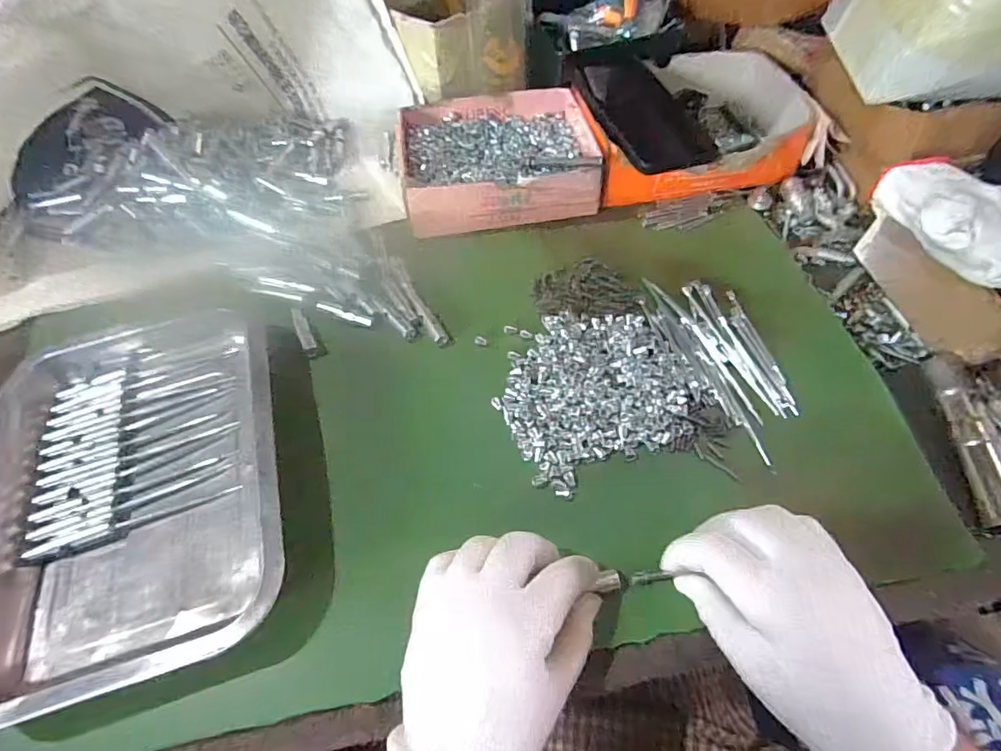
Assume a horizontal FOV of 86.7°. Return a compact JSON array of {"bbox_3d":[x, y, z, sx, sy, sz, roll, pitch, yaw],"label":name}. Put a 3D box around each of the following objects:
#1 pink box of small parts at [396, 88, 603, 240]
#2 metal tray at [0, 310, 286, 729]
[{"bbox_3d":[-0.004,-0.208,0.502,0.178,0.048,0.150,-10,58,-3],"label":"pink box of small parts"},{"bbox_3d":[-0.243,0.061,0.353,0.188,0.036,0.263,-17,58,-8],"label":"metal tray"}]

